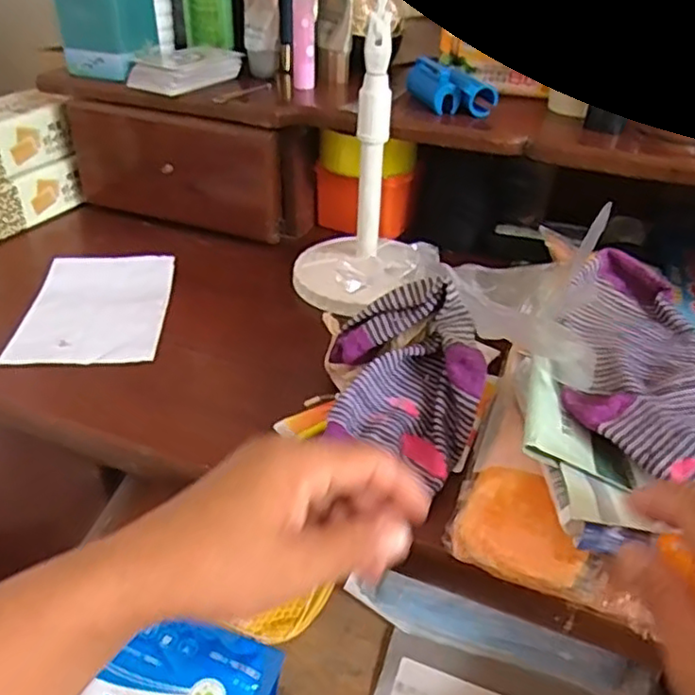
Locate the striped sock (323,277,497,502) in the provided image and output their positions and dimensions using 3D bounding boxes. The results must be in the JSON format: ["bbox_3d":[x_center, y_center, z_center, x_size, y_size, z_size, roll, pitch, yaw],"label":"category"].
[{"bbox_3d":[0.034,0.019,0.386,0.089,0.071,0.107,5,34,3],"label":"striped sock"}]

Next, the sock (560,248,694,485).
[{"bbox_3d":[0.189,0.016,0.384,0.120,0.044,0.202,7,34,7],"label":"sock"}]

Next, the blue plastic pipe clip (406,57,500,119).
[{"bbox_3d":[0.087,-0.223,0.562,0.055,0.029,0.081,-7,35,-13],"label":"blue plastic pipe clip"}]

